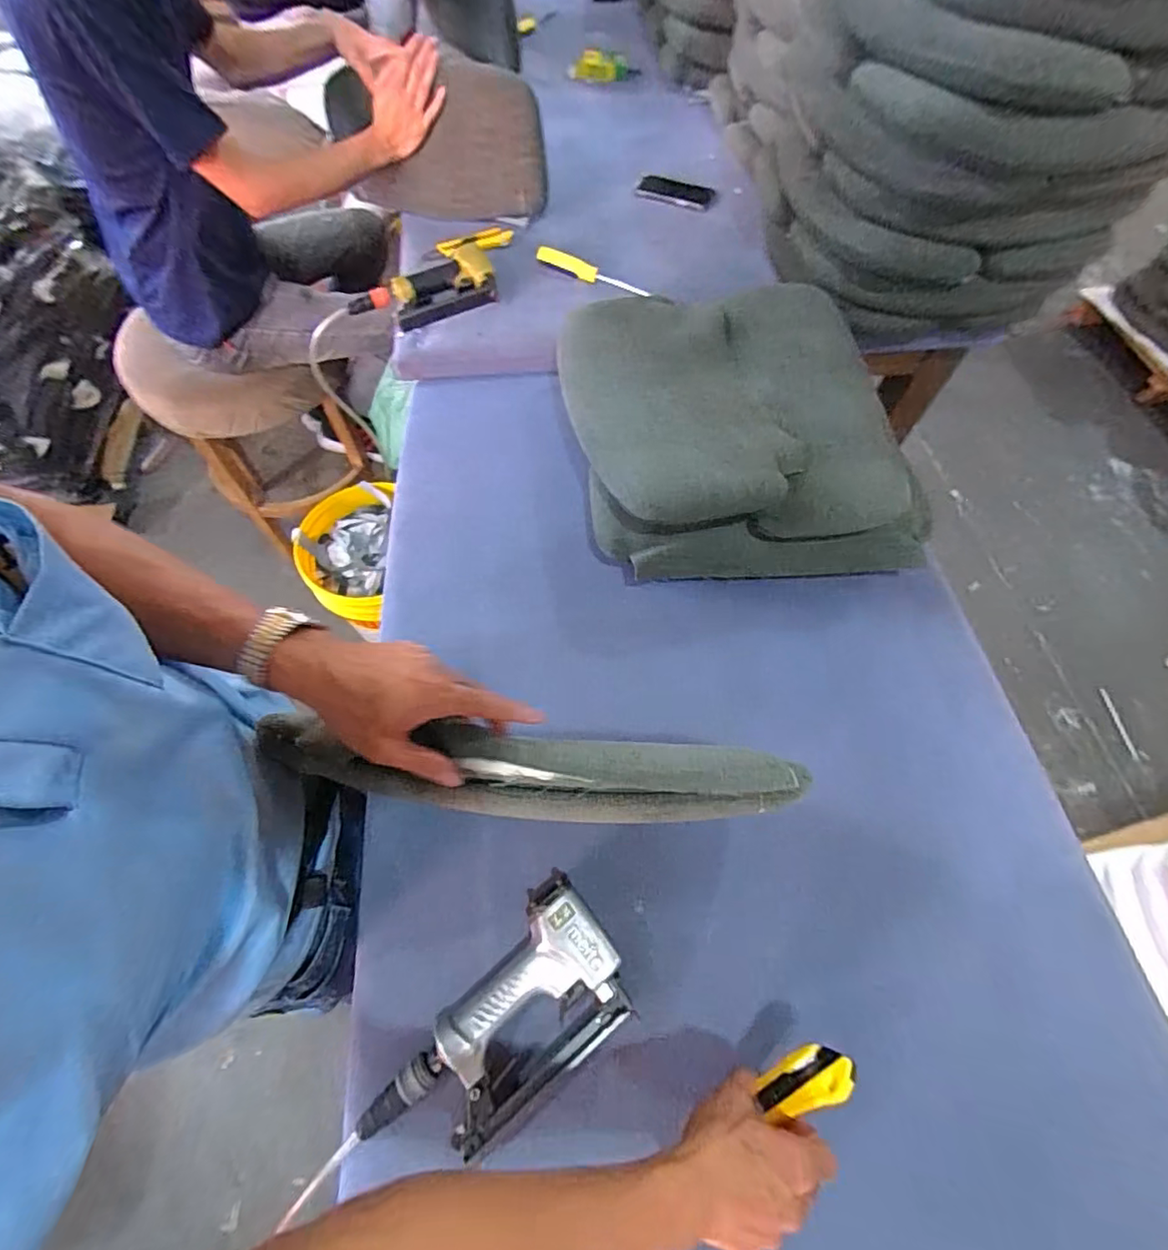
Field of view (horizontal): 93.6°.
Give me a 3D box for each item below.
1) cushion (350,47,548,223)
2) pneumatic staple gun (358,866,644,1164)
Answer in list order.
[{"bbox_3d":[-0.264,-0.900,1.013,0.410,0.208,0.042,18,63,8],"label":"cushion"},{"bbox_3d":[-0.083,0.359,0.494,0.242,0.046,0.139,-33,67,-17],"label":"pneumatic staple gun"}]

